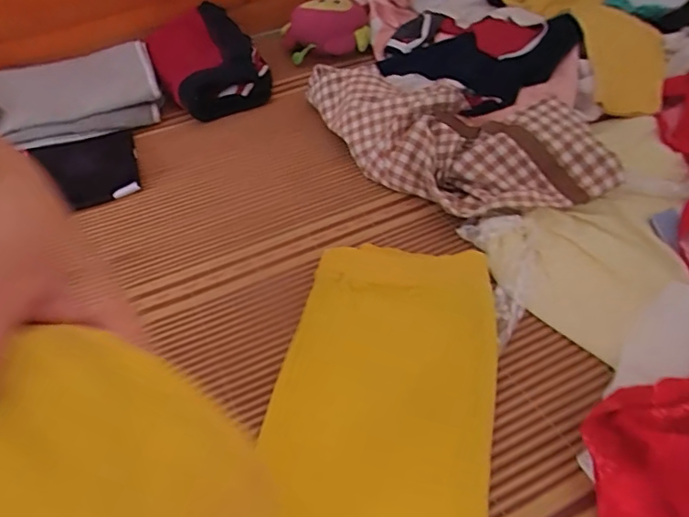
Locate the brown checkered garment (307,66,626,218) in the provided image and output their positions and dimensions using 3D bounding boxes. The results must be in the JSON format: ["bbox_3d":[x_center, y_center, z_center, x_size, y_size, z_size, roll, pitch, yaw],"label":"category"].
[{"bbox_3d":[0.090,-0.182,0.669,0.165,0.069,0.487,-33,51,-25],"label":"brown checkered garment"}]

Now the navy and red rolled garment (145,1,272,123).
[{"bbox_3d":[-0.242,-0.344,0.909,0.163,0.057,0.279,-36,59,-3],"label":"navy and red rolled garment"}]

